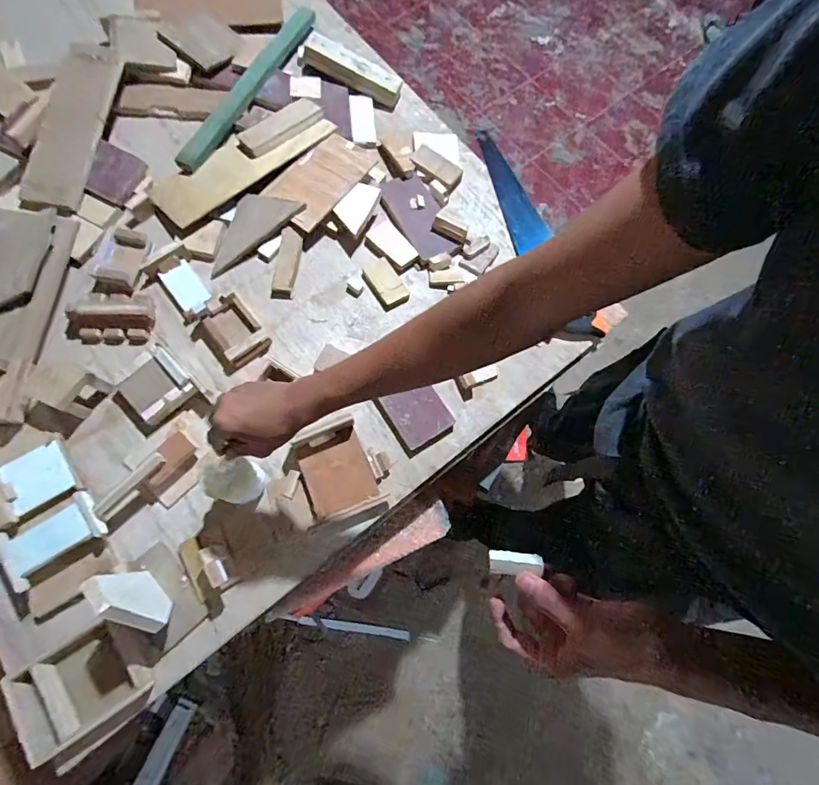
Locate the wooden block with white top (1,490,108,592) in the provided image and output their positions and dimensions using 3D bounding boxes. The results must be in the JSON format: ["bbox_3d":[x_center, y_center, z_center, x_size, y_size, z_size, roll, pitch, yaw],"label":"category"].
[{"bbox_3d":[-0.485,0.196,0.580,0.115,0.023,0.074,-35,79,-13],"label":"wooden block with white top"}]

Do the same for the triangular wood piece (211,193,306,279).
[{"bbox_3d":[-0.296,-0.304,0.783,0.196,0.025,0.085,-39,79,-14],"label":"triangular wood piece"}]

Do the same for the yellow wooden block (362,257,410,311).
[{"bbox_3d":[-0.045,-0.202,0.781,0.058,0.017,0.100,-29,77,-12],"label":"yellow wooden block"}]

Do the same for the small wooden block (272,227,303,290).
[{"bbox_3d":[-0.222,-0.241,0.780,0.037,0.019,0.119,8,73,-1],"label":"small wooden block"}]

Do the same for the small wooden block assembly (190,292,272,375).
[{"bbox_3d":[-0.300,-0.096,0.711,0.096,0.032,0.113,-38,79,-13],"label":"small wooden block assembly"}]

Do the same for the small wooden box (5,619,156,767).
[{"bbox_3d":[-0.427,0.379,0.557,0.146,0.046,0.112,-31,79,-14],"label":"small wooden box"}]

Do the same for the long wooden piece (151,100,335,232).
[{"bbox_3d":[-0.316,-0.448,0.819,0.360,0.034,0.141,-40,80,-14],"label":"long wooden piece"}]

